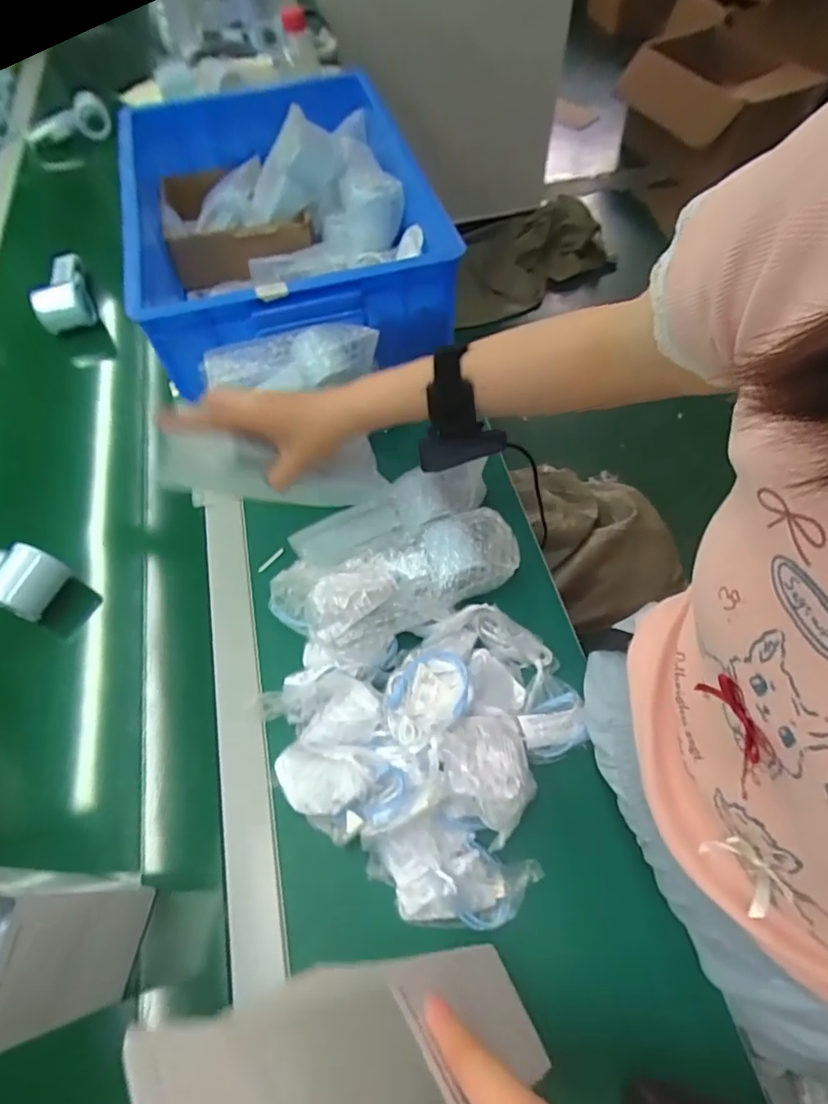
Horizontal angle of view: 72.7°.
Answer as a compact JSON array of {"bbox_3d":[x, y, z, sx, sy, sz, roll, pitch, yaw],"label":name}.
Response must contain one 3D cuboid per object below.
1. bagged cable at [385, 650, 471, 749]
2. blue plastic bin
[{"bbox_3d":[0.011,0.116,0.460,0.065,0.032,0.081,1,59,2],"label":"bagged cable"},{"bbox_3d":[-0.181,-0.417,0.705,0.326,0.155,0.466,-17,60,-8],"label":"blue plastic bin"}]

